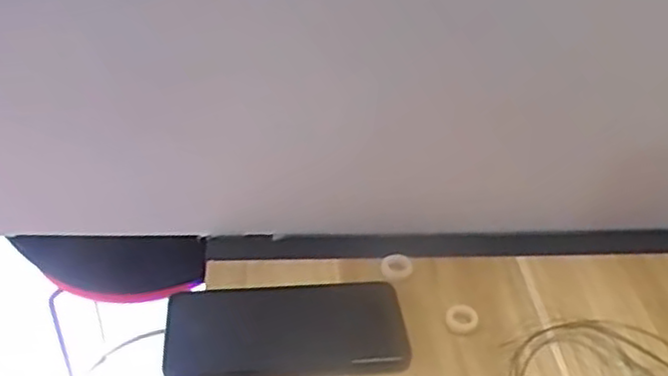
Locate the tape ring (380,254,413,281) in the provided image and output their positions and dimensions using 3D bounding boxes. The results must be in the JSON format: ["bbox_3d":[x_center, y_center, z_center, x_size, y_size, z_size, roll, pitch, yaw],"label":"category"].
[{"bbox_3d":[0.048,0.060,0.540,0.024,0.005,0.026,2,37,-2],"label":"tape ring"}]

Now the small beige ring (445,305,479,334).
[{"bbox_3d":[0.090,0.092,0.499,0.022,0.007,0.024,2,37,-2],"label":"small beige ring"}]

